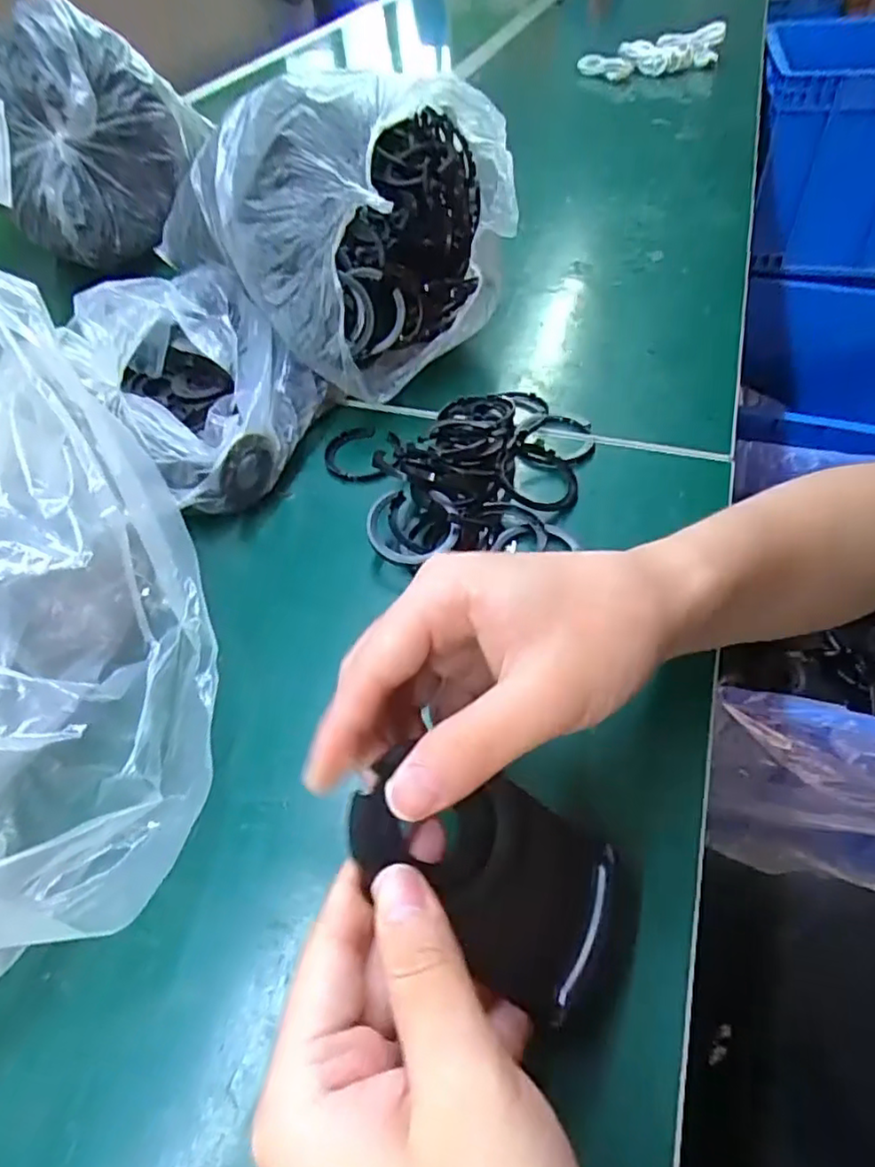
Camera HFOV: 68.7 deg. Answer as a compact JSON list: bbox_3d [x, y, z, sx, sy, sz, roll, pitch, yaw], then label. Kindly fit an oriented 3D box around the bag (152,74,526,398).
[{"bbox_3d":[-0.065,-0.252,0.453,0.177,0.166,0.213,-31,54,-20],"label":"bag"}]

